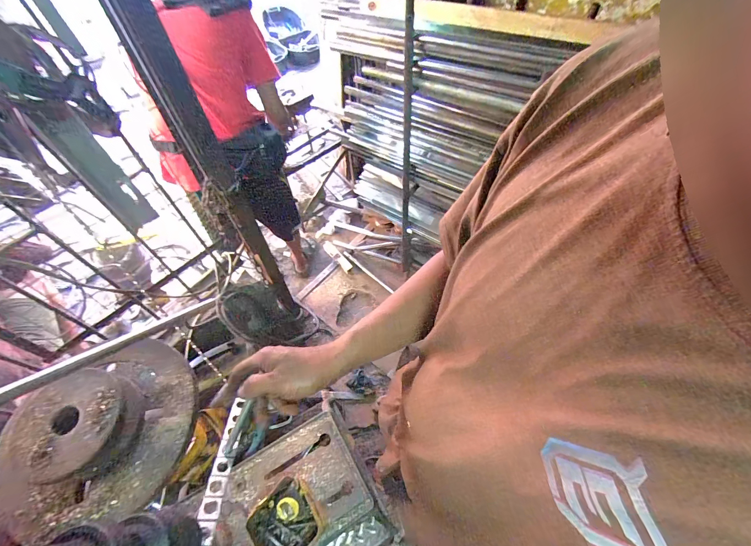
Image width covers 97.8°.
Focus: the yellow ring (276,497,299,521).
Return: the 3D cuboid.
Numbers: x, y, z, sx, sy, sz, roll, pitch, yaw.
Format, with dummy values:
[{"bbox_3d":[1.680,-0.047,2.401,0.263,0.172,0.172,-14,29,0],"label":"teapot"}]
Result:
[{"bbox_3d":[-0.171,0.462,0.642,0.045,0.025,0.038,1,56,2],"label":"yellow ring"}]

